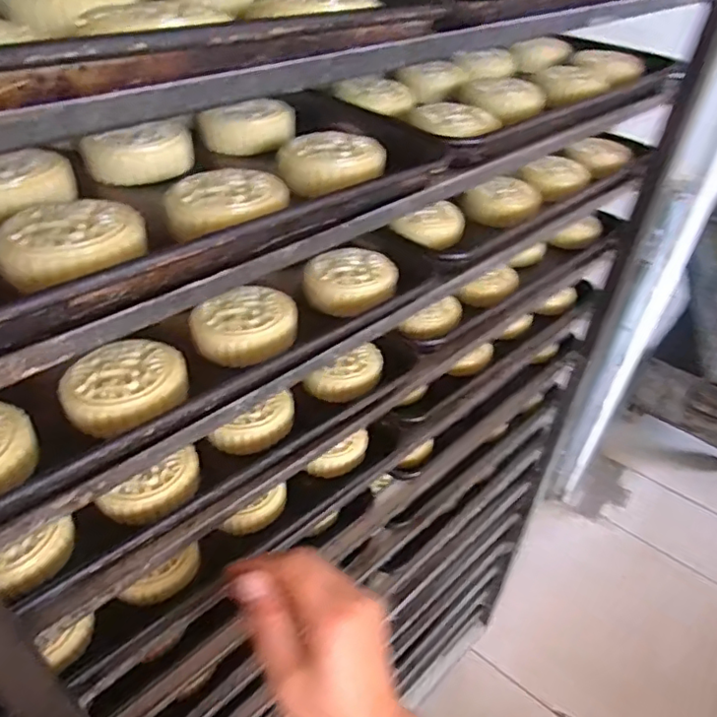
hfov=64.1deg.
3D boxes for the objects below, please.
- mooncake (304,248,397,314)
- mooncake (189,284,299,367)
[{"bbox_3d":[-0.005,-0.065,0.464,0.070,0.022,0.072,3,42,-3],"label":"mooncake"},{"bbox_3d":[-0.080,-0.024,0.408,0.072,0.019,0.064,-27,51,-31],"label":"mooncake"}]

